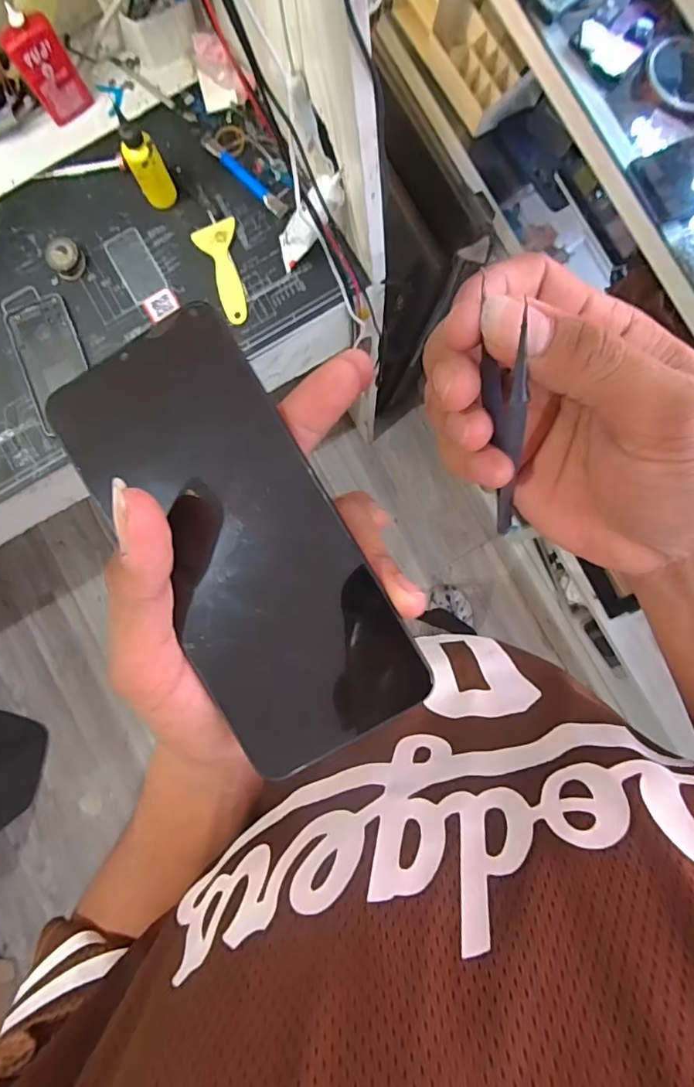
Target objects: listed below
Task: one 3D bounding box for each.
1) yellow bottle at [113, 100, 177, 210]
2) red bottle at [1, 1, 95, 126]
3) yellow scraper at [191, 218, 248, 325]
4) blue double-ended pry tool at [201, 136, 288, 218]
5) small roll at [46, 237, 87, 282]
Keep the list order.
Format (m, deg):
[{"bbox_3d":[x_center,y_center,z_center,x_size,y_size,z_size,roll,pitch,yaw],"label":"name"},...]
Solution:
[{"bbox_3d":[-0.225,-0.425,0.576,0.037,0.106,0.031,-29,87,0],"label":"yellow bottle"},{"bbox_3d":[-0.336,-0.531,0.573,0.054,0.105,0.020,-27,87,0],"label":"red bottle"},{"bbox_3d":[-0.144,-0.325,0.616,0.051,0.008,0.121,-18,87,1],"label":"yellow scraper"},{"bbox_3d":[-0.122,-0.435,0.608,0.129,0.007,0.017,43,89,3],"label":"blue double-ended pry tool"},{"bbox_3d":[-0.335,-0.340,0.611,0.038,0.025,0.042,-38,87,0],"label":"small roll"}]

